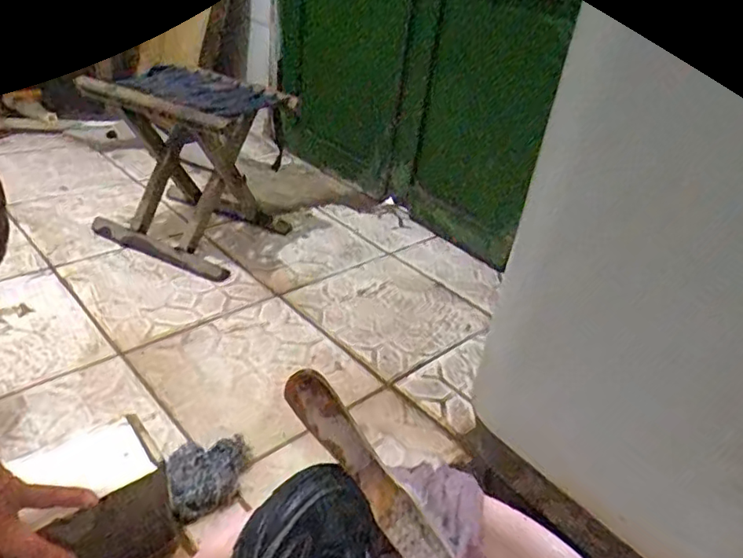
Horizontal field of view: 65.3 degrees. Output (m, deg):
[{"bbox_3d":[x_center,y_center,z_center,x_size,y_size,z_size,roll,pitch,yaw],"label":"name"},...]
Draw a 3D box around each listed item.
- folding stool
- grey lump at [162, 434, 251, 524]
[{"bbox_3d":[-0.306,-0.189,0.981,0.243,0.268,0.223,20,35,19],"label":"folding stool"},{"bbox_3d":[-0.171,0.207,0.614,0.084,0.036,0.091,5,33,-3],"label":"grey lump"}]

